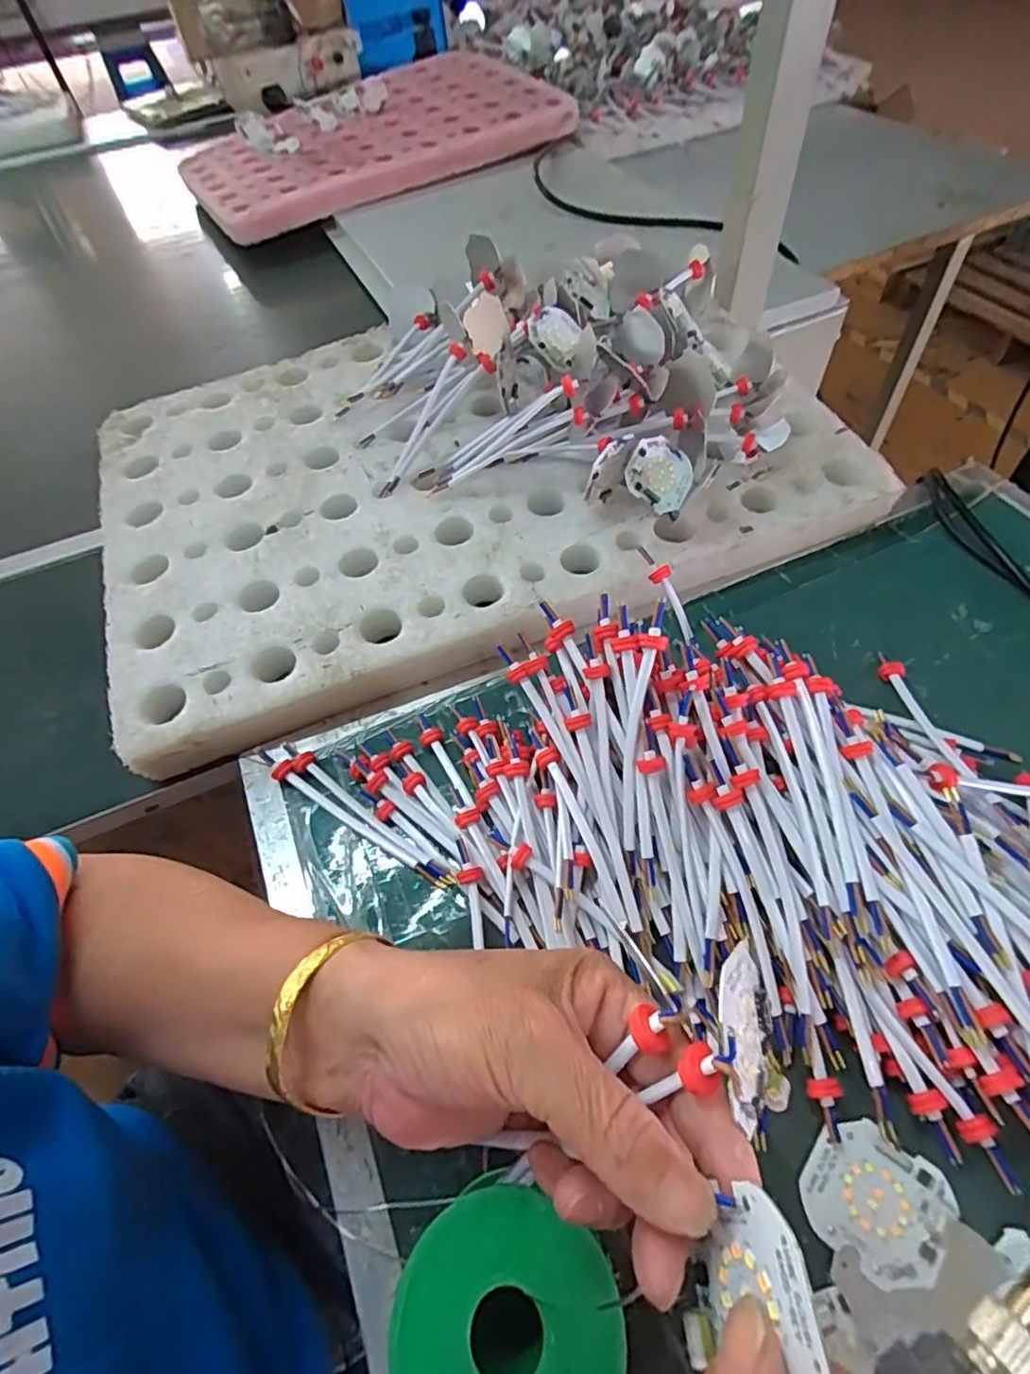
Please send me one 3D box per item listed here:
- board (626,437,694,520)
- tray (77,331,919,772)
[{"bbox_3d":[0.098,-0.143,0.414,0.047,0.007,0.045,30,79,-22],"label":"board"},{"bbox_3d":[-0.044,-0.181,0.493,0.549,0.038,0.370,-21,59,-9],"label":"tray"}]

